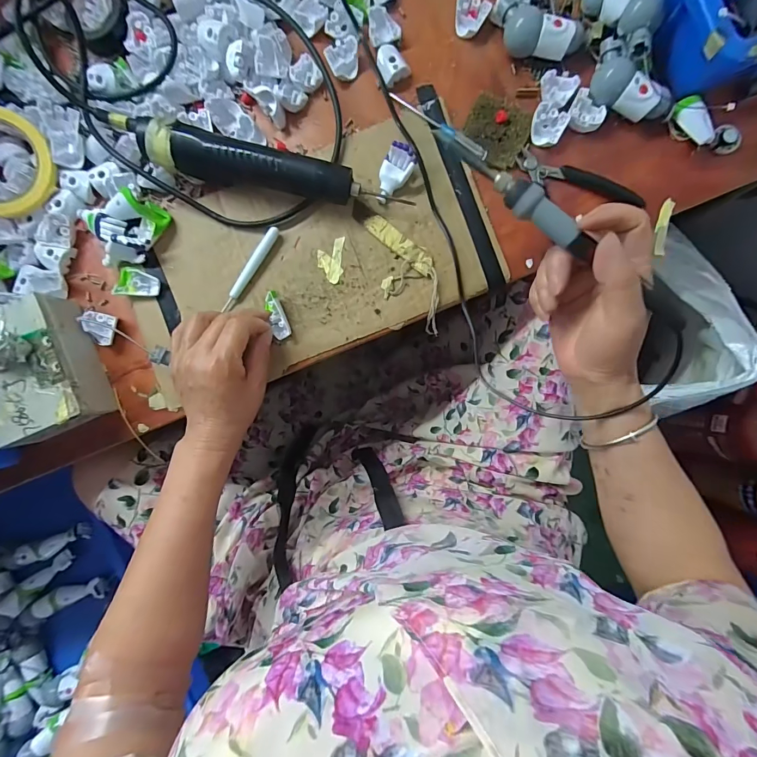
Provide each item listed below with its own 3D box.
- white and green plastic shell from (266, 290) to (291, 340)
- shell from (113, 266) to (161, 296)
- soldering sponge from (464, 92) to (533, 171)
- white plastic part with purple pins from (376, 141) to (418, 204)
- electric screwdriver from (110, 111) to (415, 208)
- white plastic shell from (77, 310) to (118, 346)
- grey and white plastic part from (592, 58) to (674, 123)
[{"bbox_3d":[-0.100,-0.062,0.385,0.016,0.010,0.047,-13,109,3],"label":"white and green plastic shell"},{"bbox_3d":[-0.243,-0.097,0.393,0.041,0.015,0.027,1,89,2],"label":"shell"},{"bbox_3d":[0.115,-0.240,0.380,0.060,0.005,0.058,28,90,2],"label":"soldering sponge"},{"bbox_3d":[0.014,-0.196,0.375,0.028,0.010,0.053,30,117,-4],"label":"white plastic part with purple pins"},{"bbox_3d":[-0.108,-0.199,0.366,0.270,0.047,0.045,11,92,2],"label":"electric screwdriver"},{"bbox_3d":[-0.283,-0.050,0.395,0.031,0.019,0.032,18,90,2],"label":"white plastic shell"},{"bbox_3d":[0.230,-0.261,0.359,0.070,0.028,0.030,40,91,2],"label":"grey and white plastic part"}]

